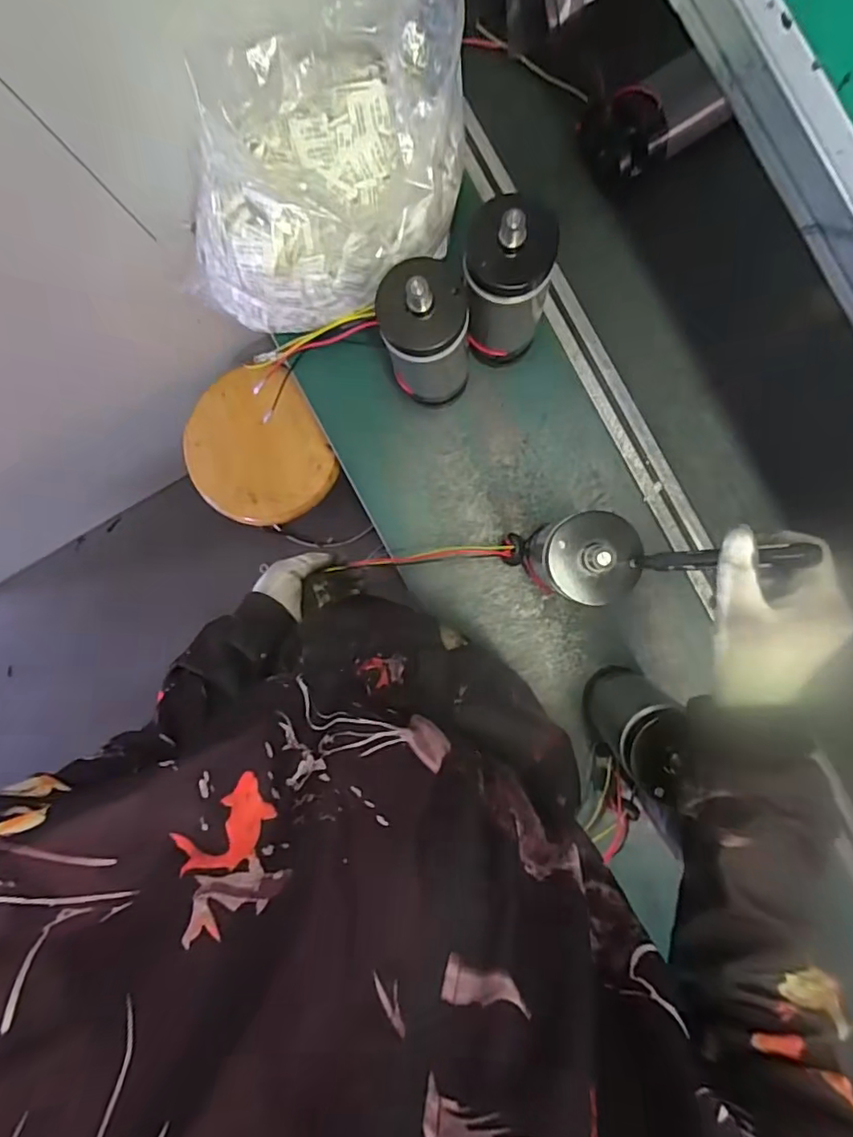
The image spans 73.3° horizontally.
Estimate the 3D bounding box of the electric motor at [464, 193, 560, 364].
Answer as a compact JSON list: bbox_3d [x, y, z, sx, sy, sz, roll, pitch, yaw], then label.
[{"bbox_3d":[0.079,-0.271,0.573,0.080,0.238,0.071,15,93,3],"label":"electric motor"}]

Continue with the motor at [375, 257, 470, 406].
[{"bbox_3d":[0.003,-0.226,0.580,0.075,0.234,0.070,0,91,4],"label":"motor"}]

